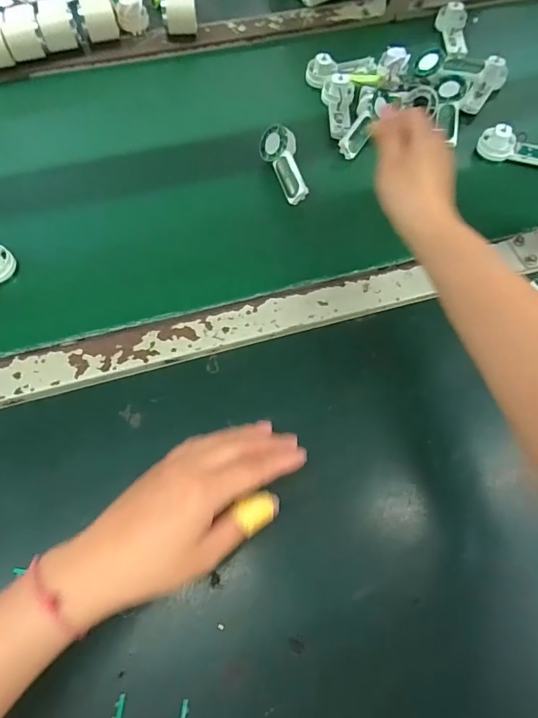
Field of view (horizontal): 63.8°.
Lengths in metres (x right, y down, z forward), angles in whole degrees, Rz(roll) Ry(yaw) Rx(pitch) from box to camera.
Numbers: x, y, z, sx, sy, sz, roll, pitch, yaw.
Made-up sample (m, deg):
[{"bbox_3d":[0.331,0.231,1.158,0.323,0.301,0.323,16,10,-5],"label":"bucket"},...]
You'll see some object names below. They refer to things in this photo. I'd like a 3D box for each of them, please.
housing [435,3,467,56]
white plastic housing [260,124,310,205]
[{"bbox_3d":[0.254,-0.447,0.591,0.035,0.023,0.081,-4,80,-3],"label":"housing"},{"bbox_3d":[0.018,-0.216,0.474,0.034,0.030,0.089,-18,68,-8],"label":"white plastic housing"}]

